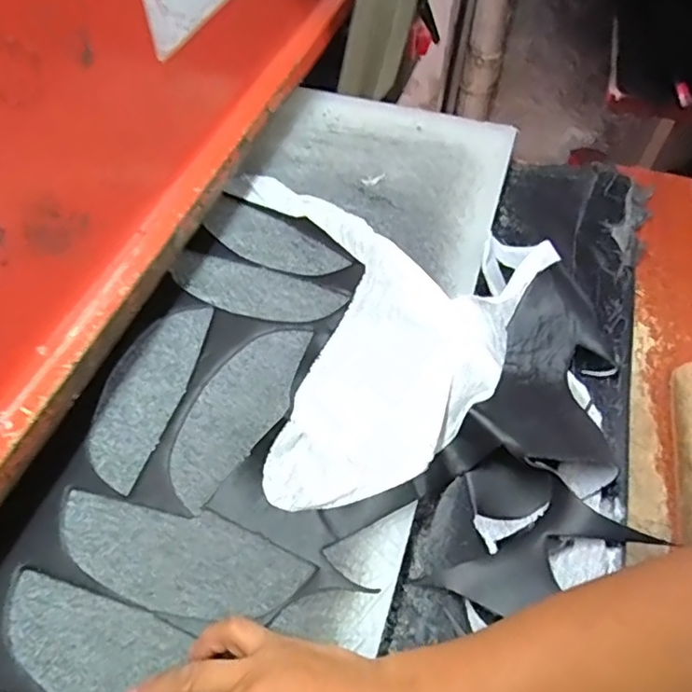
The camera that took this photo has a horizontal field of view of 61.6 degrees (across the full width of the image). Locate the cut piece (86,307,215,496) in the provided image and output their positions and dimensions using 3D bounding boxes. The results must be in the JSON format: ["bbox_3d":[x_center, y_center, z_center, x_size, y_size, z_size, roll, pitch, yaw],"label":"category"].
[{"bbox_3d":[-0.160,0.032,0.464,0.063,0.006,0.168,7,52,6],"label":"cut piece"}]

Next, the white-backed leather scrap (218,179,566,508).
[{"bbox_3d":[0.057,-0.047,0.528,0.296,0.017,0.354,-8,56,-11],"label":"white-backed leather scrap"}]

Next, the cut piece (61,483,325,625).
[{"bbox_3d":[-0.111,0.139,0.382,0.169,0.004,0.064,9,53,6],"label":"cut piece"}]

